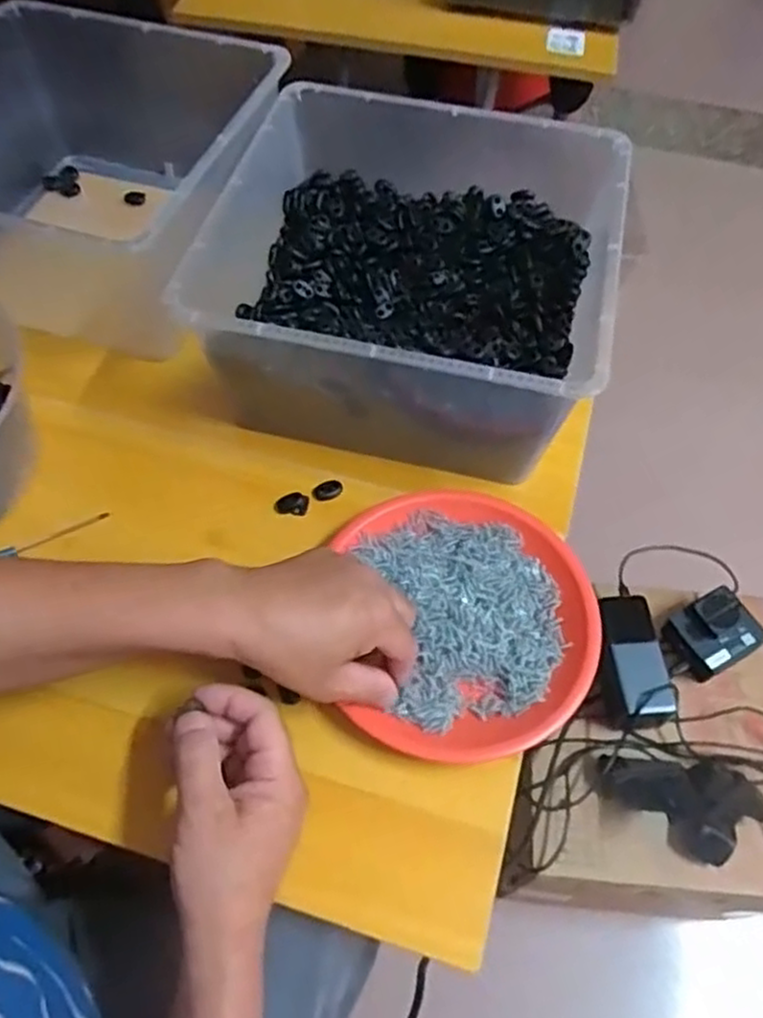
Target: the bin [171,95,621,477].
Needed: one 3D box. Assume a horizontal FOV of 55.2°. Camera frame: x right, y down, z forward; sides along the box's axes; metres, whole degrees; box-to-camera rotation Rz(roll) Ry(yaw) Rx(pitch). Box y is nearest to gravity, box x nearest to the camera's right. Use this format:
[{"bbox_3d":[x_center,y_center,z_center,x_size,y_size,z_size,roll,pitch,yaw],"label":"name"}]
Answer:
[{"bbox_3d":[0.029,-0.181,0.598,0.291,0.145,0.301,13,58,6],"label":"bin"}]

